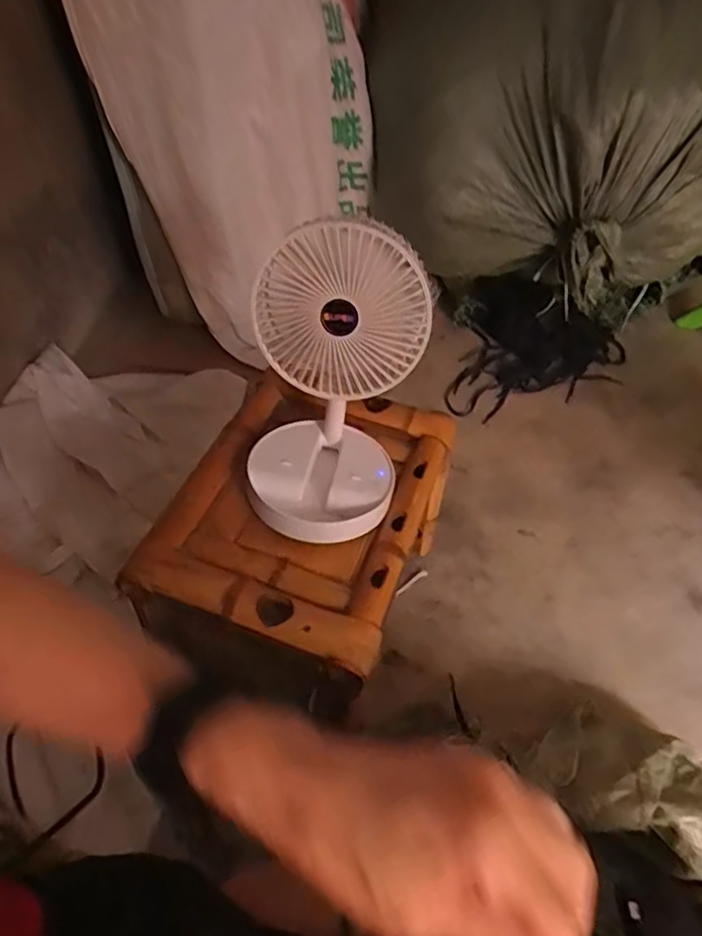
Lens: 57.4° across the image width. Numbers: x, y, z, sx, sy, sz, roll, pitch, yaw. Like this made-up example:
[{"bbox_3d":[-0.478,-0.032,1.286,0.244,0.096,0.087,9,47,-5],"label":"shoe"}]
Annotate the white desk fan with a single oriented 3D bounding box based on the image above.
[{"bbox_3d":[-0.021,-0.070,0.627,0.158,0.308,0.147,6,48,0],"label":"white desk fan"}]

